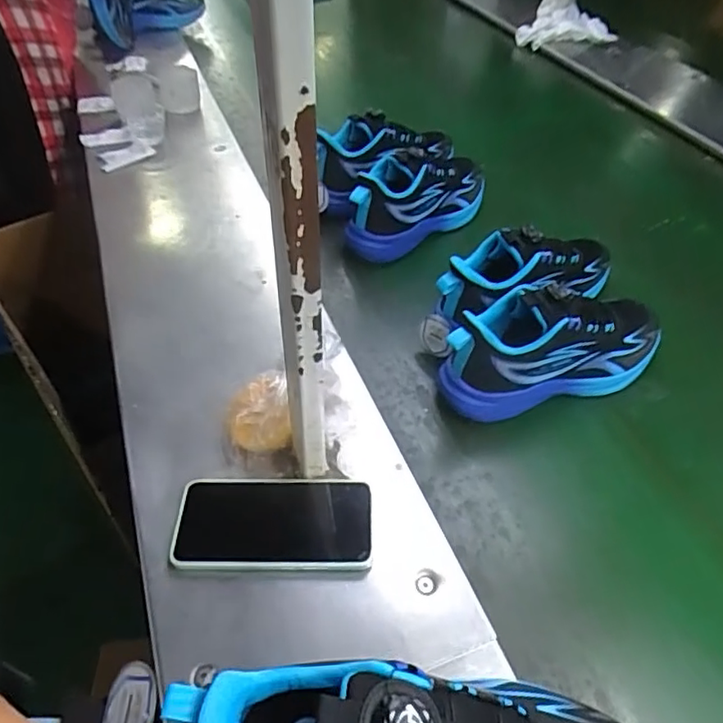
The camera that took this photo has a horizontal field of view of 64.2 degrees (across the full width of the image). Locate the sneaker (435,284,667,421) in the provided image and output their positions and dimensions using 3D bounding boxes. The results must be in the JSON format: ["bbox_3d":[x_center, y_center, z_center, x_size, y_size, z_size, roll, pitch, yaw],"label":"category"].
[{"bbox_3d":[0.201,-0.024,0.598,0.249,0.122,0.082,-13,48,-13],"label":"sneaker"}]

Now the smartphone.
[{"bbox_3d":[-0.073,0.136,0.483,0.159,0.018,0.079,1,46,1],"label":"smartphone"}]

